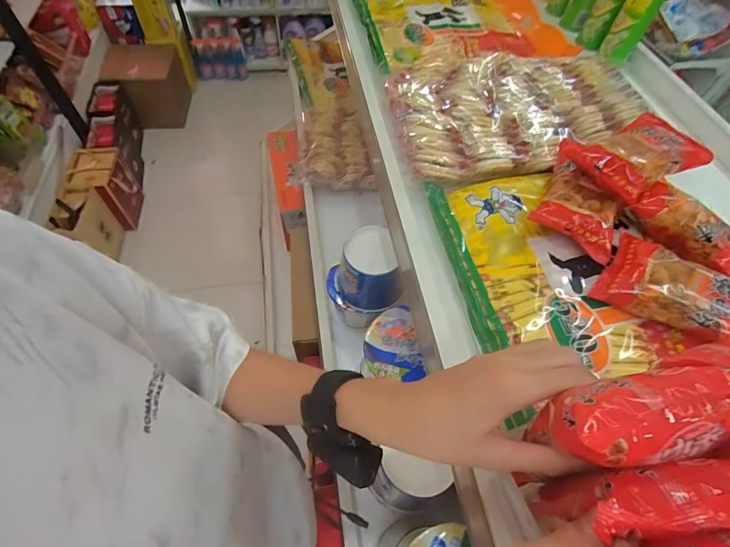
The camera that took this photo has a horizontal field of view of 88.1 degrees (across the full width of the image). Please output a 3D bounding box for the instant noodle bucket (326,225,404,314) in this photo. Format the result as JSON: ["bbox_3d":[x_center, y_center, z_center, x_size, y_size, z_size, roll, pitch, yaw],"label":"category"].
[{"bbox_3d":[-0.006,0.003,0.681,0.112,0.120,0.125,-10,59,-10],"label":"instant noodle bucket"}]

